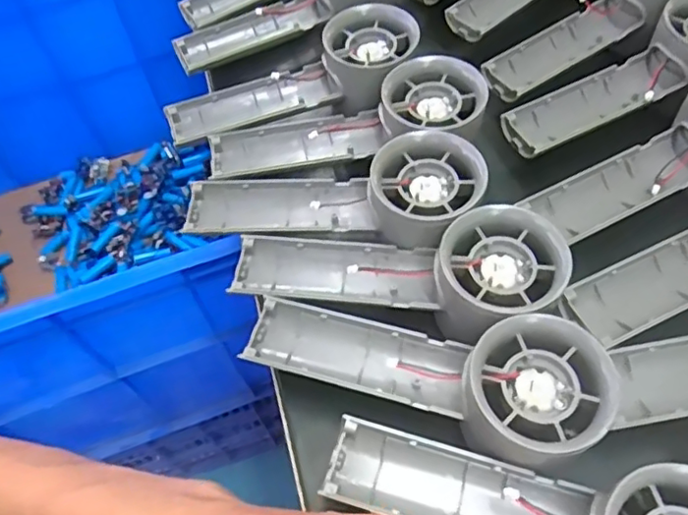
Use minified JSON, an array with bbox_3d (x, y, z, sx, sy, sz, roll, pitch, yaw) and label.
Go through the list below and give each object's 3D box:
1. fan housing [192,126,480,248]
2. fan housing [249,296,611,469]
[{"bbox_3d":[-0.007,-0.029,0.317,0.158,0.029,0.054,-6,57,16],"label":"fan housing"},{"bbox_3d":[0.030,0.050,0.255,0.153,0.031,0.057,8,59,9],"label":"fan housing"}]

